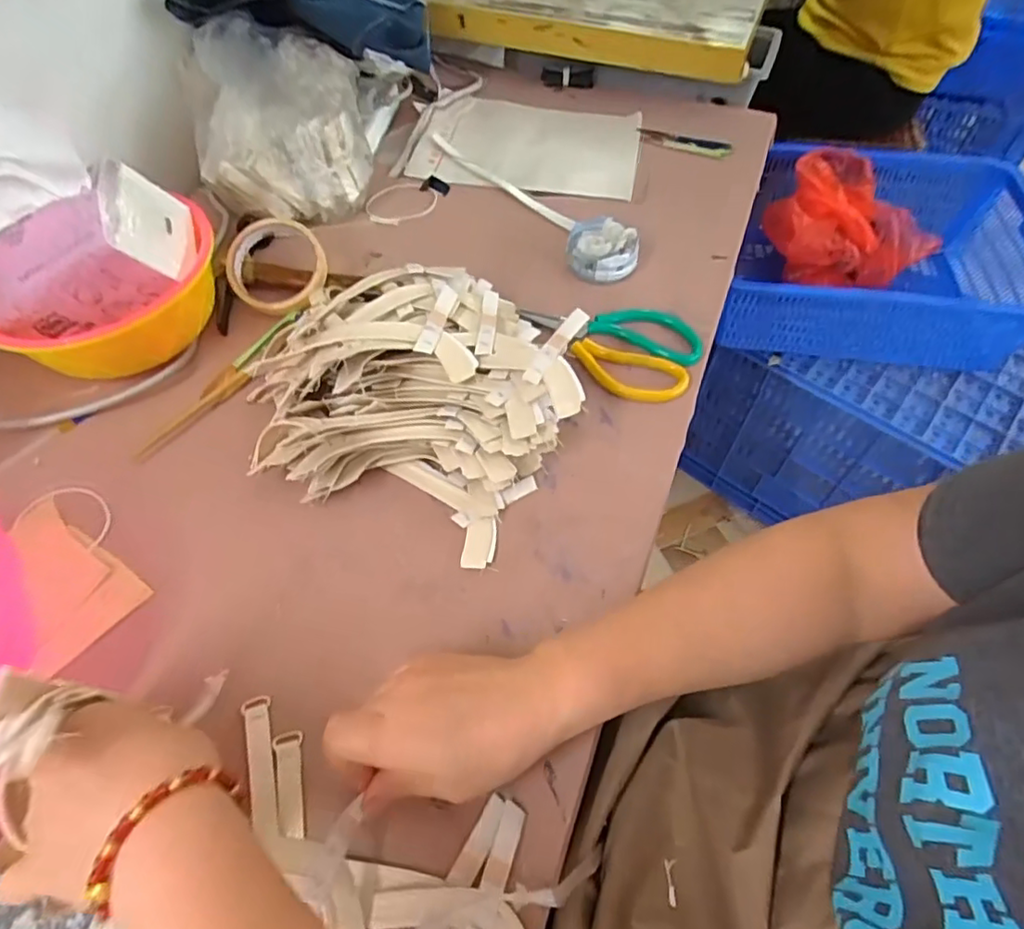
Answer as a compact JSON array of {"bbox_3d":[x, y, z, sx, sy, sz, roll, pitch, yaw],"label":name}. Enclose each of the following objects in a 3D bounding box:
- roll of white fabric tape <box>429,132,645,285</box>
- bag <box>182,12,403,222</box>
[{"bbox_3d":[0.022,-0.303,0.666,0.071,0.037,0.329,-27,61,-18],"label":"roll of white fabric tape"},{"bbox_3d":[-0.222,-0.341,0.606,0.182,0.126,0.118,-16,58,-12],"label":"bag"}]

